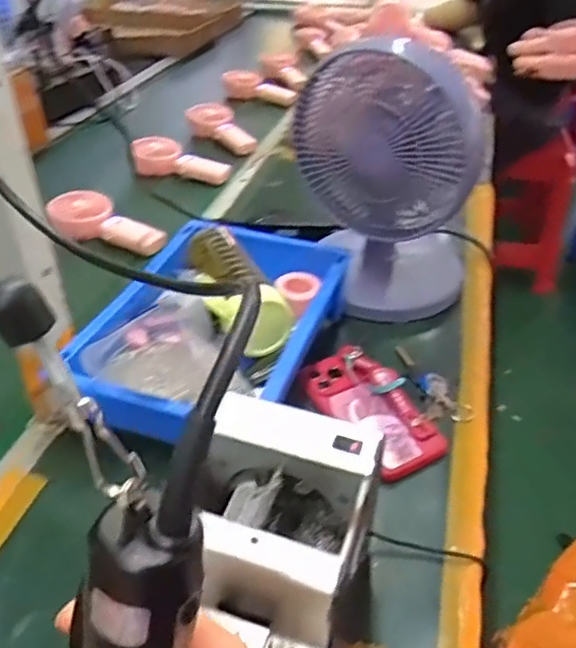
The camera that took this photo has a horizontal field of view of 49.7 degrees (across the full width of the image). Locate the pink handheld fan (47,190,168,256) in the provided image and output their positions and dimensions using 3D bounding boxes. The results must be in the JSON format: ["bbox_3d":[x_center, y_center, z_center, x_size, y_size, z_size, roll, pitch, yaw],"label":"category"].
[{"bbox_3d":[-0.259,-0.143,0.900,0.184,0.051,0.079,25,42,28],"label":"pink handheld fan"}]

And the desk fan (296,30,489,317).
[{"bbox_3d":[0.118,-0.175,0.742,0.206,0.292,0.174,16,39,17],"label":"desk fan"}]

